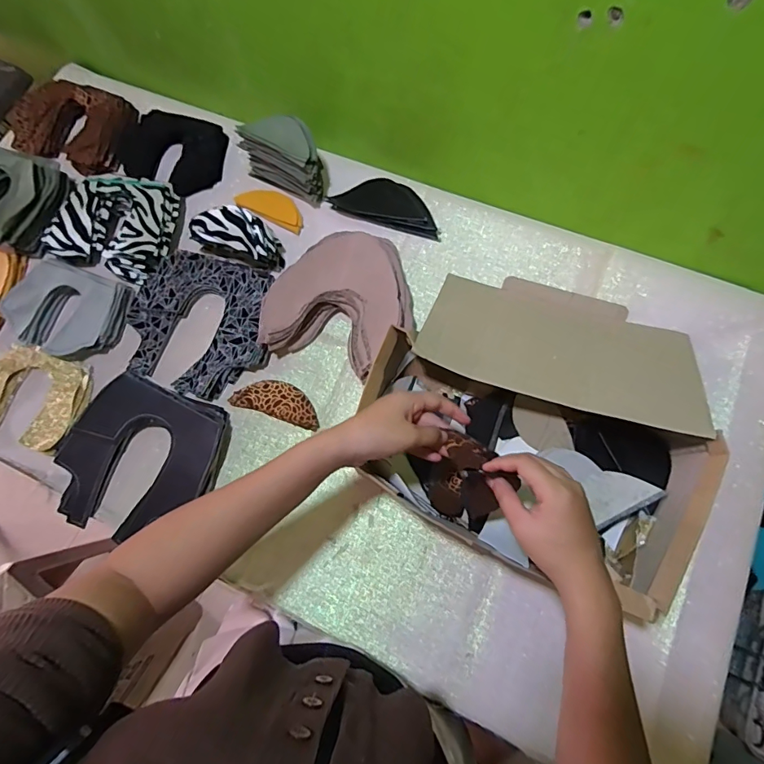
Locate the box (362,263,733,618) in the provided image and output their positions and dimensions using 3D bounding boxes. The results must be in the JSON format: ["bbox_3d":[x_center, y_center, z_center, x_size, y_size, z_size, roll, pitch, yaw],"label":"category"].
[{"bbox_3d":[0.173,0.020,0.517,0.343,0.098,0.339,21,74,9],"label":"box"}]

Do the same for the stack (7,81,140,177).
[{"bbox_3d":[-0.491,-0.410,0.725,0.174,0.034,0.137,15,73,7],"label":"stack"}]

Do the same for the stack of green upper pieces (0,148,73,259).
[{"bbox_3d":[-0.563,-0.273,0.667,0.170,0.051,0.144,16,73,7],"label":"stack of green upper pieces"}]

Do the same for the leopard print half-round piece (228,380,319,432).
[{"bbox_3d":[-0.135,0.023,0.592,0.118,0.010,0.047,17,73,8],"label":"leopard print half-round piece"}]

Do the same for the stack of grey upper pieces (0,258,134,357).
[{"bbox_3d":[-0.435,-0.101,0.621,0.166,0.021,0.117,18,74,8],"label":"stack of grey upper pieces"}]

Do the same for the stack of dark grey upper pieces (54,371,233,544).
[{"bbox_3d":[-0.299,0.095,0.562,0.193,0.024,0.186,20,74,9],"label":"stack of dark grey upper pieces"}]

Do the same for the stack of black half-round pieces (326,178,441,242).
[{"bbox_3d":[0.008,-0.259,0.662,0.165,0.026,0.063,19,74,8],"label":"stack of black half-round pieces"}]

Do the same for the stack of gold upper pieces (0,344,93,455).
[{"bbox_3d":[-0.472,0.018,0.609,0.159,0.019,0.121,15,73,7],"label":"stack of gold upper pieces"}]

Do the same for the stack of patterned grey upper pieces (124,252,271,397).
[{"bbox_3d":[-0.244,-0.080,0.612,0.200,0.022,0.181,16,73,7],"label":"stack of patterned grey upper pieces"}]

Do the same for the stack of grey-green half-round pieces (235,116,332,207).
[{"bbox_3d":[-0.139,-0.331,0.657,0.128,0.075,0.058,30,76,11],"label":"stack of grey-green half-round pieces"}]

